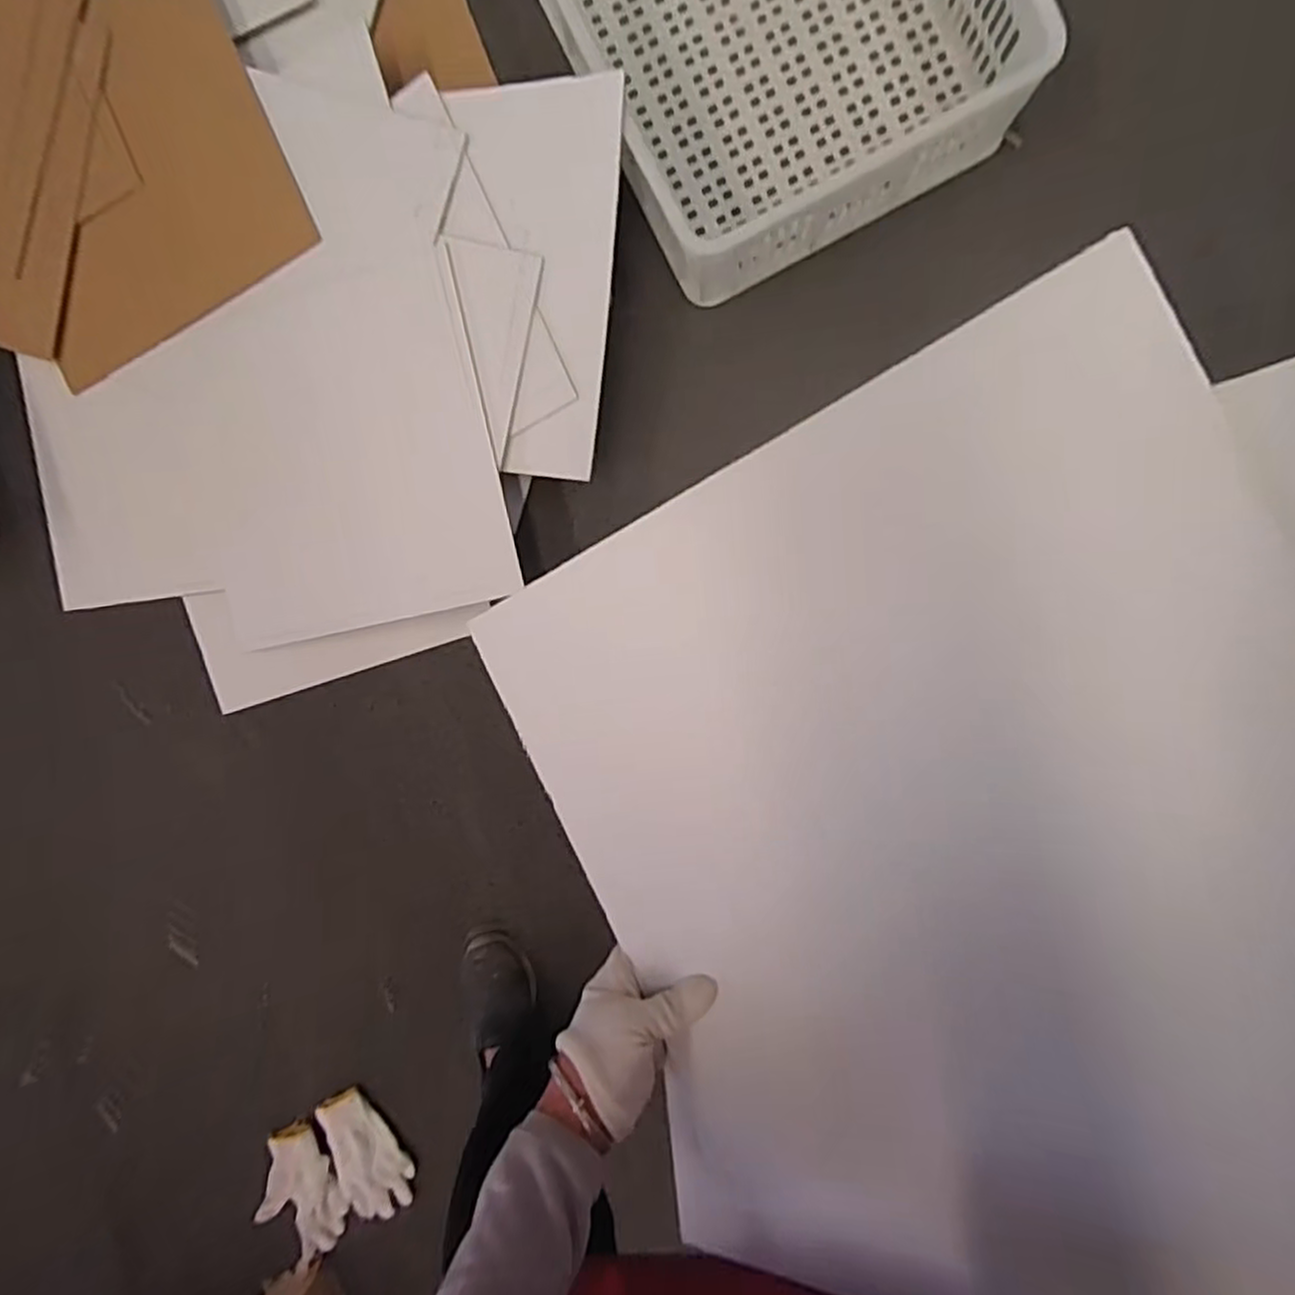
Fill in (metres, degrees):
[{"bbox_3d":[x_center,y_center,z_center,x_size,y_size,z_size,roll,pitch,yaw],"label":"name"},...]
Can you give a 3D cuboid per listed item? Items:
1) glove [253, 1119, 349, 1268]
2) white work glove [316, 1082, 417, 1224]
[{"bbox_3d":[-0.478,0.750,0.975,0.106,0.033,0.172,-24,94,5],"label":"glove"},{"bbox_3d":[-0.380,0.691,0.966,0.106,0.021,0.179,-17,95,5],"label":"white work glove"}]

